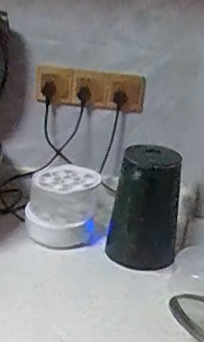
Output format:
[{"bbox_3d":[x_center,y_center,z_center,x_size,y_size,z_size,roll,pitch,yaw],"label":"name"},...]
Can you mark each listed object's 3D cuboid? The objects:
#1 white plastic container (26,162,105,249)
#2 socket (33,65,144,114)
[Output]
[{"bbox_3d":[-0.086,0.074,1.272,0.168,0.136,0.145,4,22,-6],"label":"white plastic container"},{"bbox_3d":[-0.026,-0.192,1.322,0.256,0.093,0.023,3,22,-6],"label":"socket"}]

